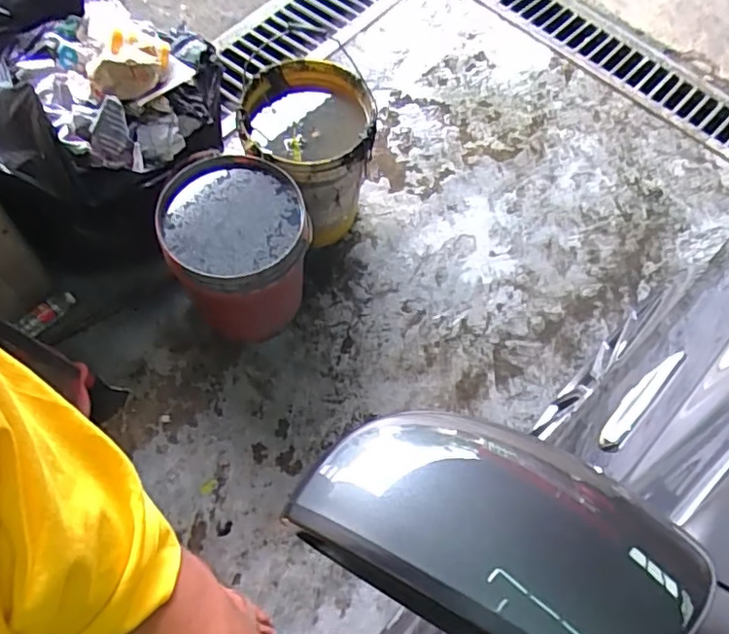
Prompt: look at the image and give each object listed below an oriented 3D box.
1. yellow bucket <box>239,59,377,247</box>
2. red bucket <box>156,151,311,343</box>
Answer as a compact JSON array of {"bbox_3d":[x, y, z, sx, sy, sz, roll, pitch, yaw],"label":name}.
[{"bbox_3d":[-0.135,-0.411,1.511,0.307,0.332,0.356,-14,67,-9],"label":"yellow bucket"},{"bbox_3d":[-0.284,-0.151,1.405,0.310,0.357,0.335,0,66,-3],"label":"red bucket"}]

